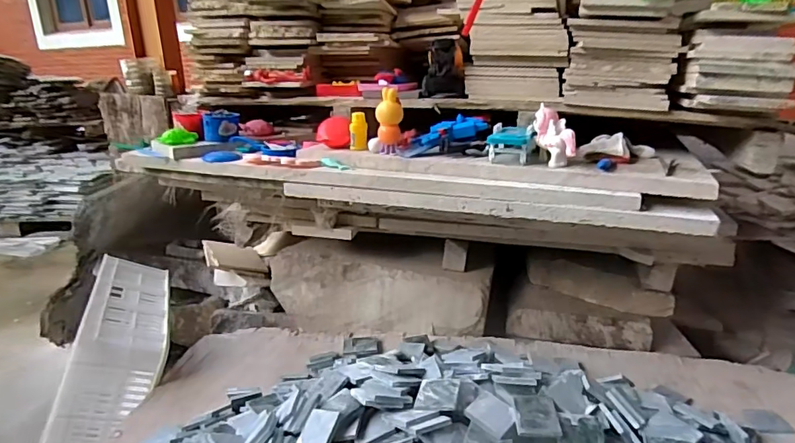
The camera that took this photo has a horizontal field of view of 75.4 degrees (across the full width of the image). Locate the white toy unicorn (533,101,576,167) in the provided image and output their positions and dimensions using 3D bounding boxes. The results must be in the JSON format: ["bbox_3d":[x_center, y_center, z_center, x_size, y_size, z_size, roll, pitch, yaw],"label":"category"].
[{"bbox_3d":[0.225,-0.121,0.734,0.026,0.076,0.076,-8,20,-15],"label":"white toy unicorn"}]

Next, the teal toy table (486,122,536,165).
[{"bbox_3d":[0.169,-0.115,0.761,0.063,0.046,0.071,6,21,23],"label":"teal toy table"}]

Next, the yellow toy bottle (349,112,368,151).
[{"bbox_3d":[-0.064,-0.148,0.843,0.030,0.059,0.022,-4,20,-3],"label":"yellow toy bottle"}]

